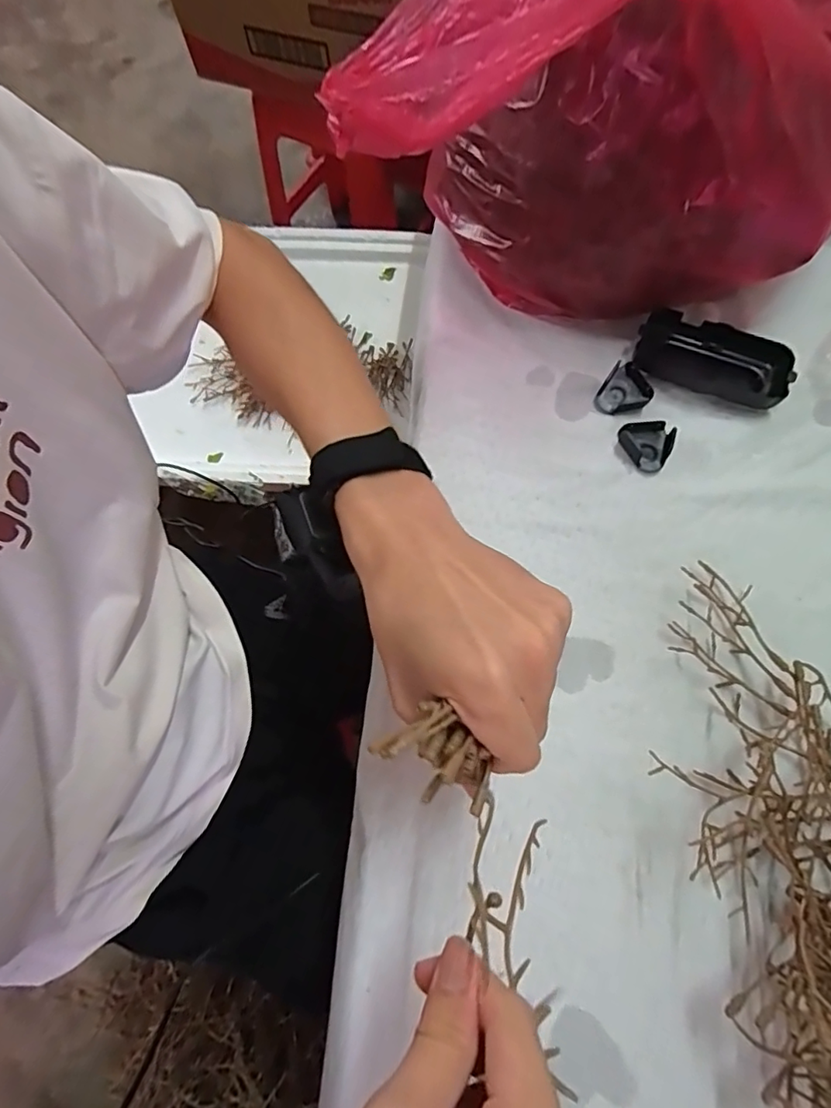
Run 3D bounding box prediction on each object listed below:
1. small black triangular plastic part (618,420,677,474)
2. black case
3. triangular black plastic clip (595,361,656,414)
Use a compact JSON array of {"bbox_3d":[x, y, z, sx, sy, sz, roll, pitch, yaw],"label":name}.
[{"bbox_3d":[0.168,-0.082,0.406,0.038,0.011,0.037,31,74,12],"label":"small black triangular plastic part"},{"bbox_3d":[0.224,-0.147,0.422,0.108,0.025,0.049,24,72,10],"label":"black case"},{"bbox_3d":[0.159,-0.123,0.421,0.036,0.011,0.040,32,74,12],"label":"triangular black plastic clip"}]

